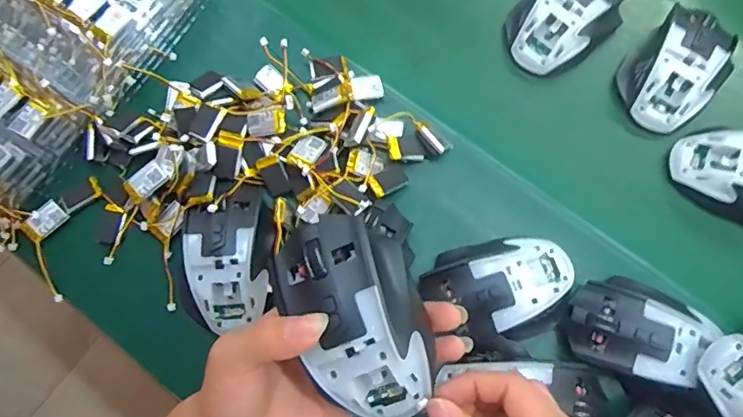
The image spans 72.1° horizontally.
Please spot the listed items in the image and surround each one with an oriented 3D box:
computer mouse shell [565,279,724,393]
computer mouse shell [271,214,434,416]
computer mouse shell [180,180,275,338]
[{"bbox_3d":[0.191,0.085,0.364,0.089,0.033,0.067,19,78,8],"label":"computer mouse shell"},{"bbox_3d":[-0.007,0.060,0.274,0.067,0.043,0.111,-21,75,-4],"label":"computer mouse shell"},{"bbox_3d":[-0.107,0.034,0.385,0.066,0.028,0.107,-4,76,2],"label":"computer mouse shell"}]

